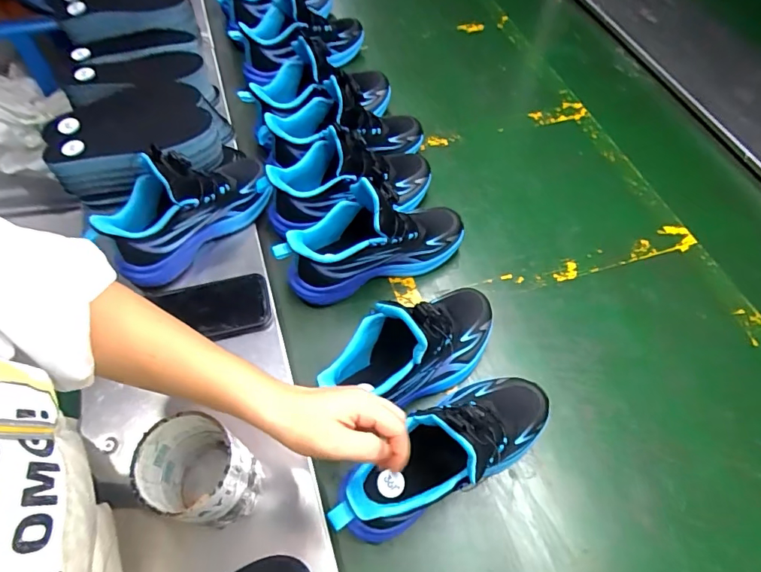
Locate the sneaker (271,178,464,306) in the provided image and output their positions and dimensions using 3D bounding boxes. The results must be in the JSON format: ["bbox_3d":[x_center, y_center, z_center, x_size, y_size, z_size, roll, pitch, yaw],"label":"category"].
[{"bbox_3d":[-0.008,-0.071,0.600,0.238,0.143,0.086,-19,60,-11],"label":"sneaker"}]

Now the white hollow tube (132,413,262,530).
[{"bbox_3d":[-0.167,0.175,0.437,0.084,0.116,0.073,30,63,18],"label":"white hollow tube"}]

